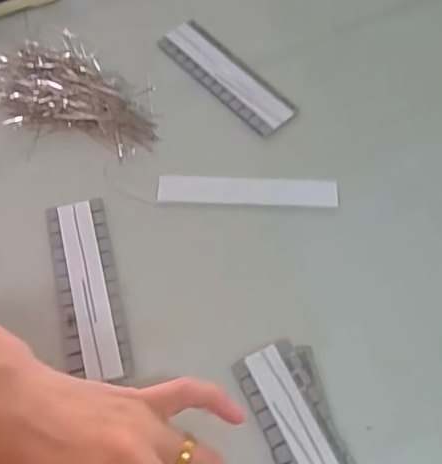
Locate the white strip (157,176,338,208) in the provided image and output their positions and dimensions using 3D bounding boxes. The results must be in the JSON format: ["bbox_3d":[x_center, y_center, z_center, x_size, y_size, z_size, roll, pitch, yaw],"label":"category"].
[{"bbox_3d":[0.018,-0.029,0.402,0.123,0.004,0.022,1,64,1],"label":"white strip"}]

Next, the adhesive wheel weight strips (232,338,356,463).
[{"bbox_3d":[0.052,0.125,0.330,0.039,0.006,0.124,-24,66,-11],"label":"adhesive wheel weight strips"}]

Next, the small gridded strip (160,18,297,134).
[{"bbox_3d":[0.007,-0.122,0.448,0.039,0.009,0.120,-40,71,-18],"label":"small gridded strip"}]

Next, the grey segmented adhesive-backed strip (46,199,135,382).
[{"bbox_3d":[-0.086,0.035,0.372,0.038,0.004,0.123,-14,64,-7],"label":"grey segmented adhesive-backed strip"}]

